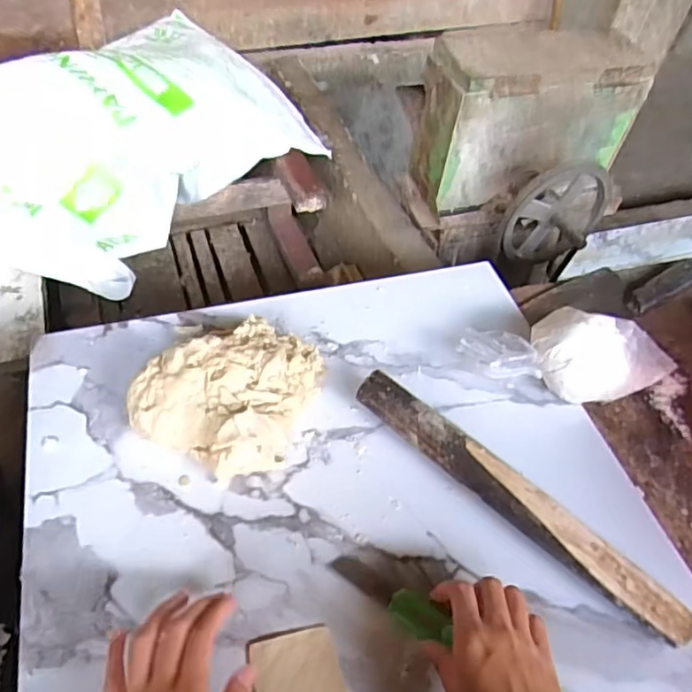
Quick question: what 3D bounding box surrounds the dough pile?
[{"bbox_3d":[-0.096,0.033,0.532,0.136,0.060,0.156,26,53,16],"label":"dough pile"}]

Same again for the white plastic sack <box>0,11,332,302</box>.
[{"bbox_3d":[-0.372,-0.333,0.999,0.392,0.203,0.683,34,53,19],"label":"white plastic sack"}]

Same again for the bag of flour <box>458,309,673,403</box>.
[{"bbox_3d":[0.227,0.007,0.583,0.222,0.075,0.089,-7,51,-10],"label":"bag of flour"}]

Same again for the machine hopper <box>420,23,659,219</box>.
[{"bbox_3d":[0.305,-0.390,1.027,0.349,0.231,0.132,-10,52,-16],"label":"machine hopper"}]

